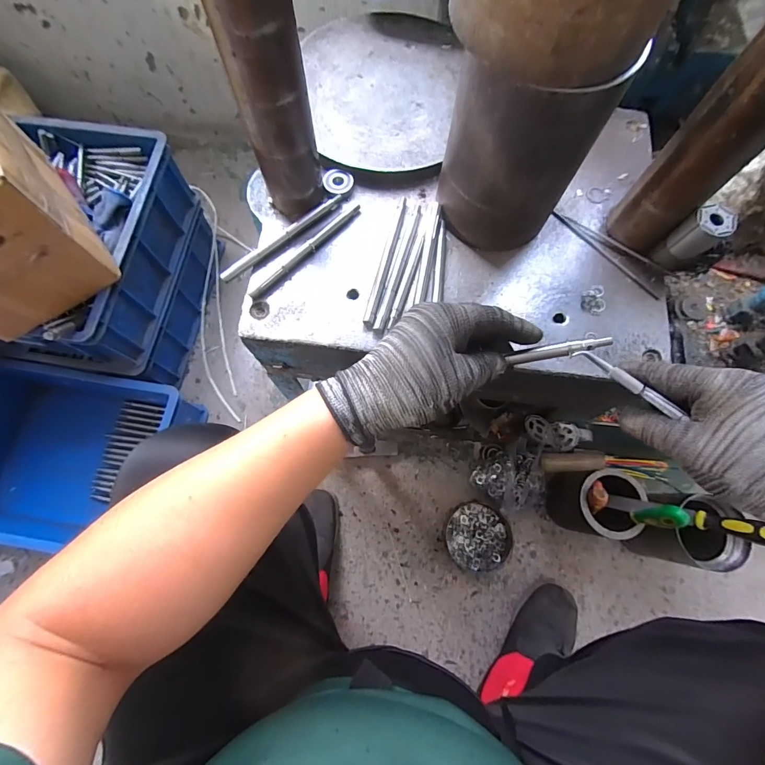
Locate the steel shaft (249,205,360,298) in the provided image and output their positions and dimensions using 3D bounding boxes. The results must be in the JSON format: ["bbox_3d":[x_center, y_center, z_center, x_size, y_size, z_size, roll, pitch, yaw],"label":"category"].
[{"bbox_3d":[-0.084,-0.150,0.439,0.010,0.007,0.162,43,77,11],"label":"steel shaft"}]

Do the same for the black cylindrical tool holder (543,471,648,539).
[{"bbox_3d":[0.386,0.220,0.714,0.104,0.181,0.106,0,73,-1],"label":"black cylindrical tool holder"}]

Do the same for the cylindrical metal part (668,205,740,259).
[{"bbox_3d":[0.323,-0.151,0.397,0.032,0.043,0.035,0,73,-1],"label":"cylindrical metal part"}]

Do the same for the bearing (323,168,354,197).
[{"bbox_3d":[-0.051,-0.233,0.457,0.034,0.011,0.034,0,73,-1],"label":"bearing"}]

